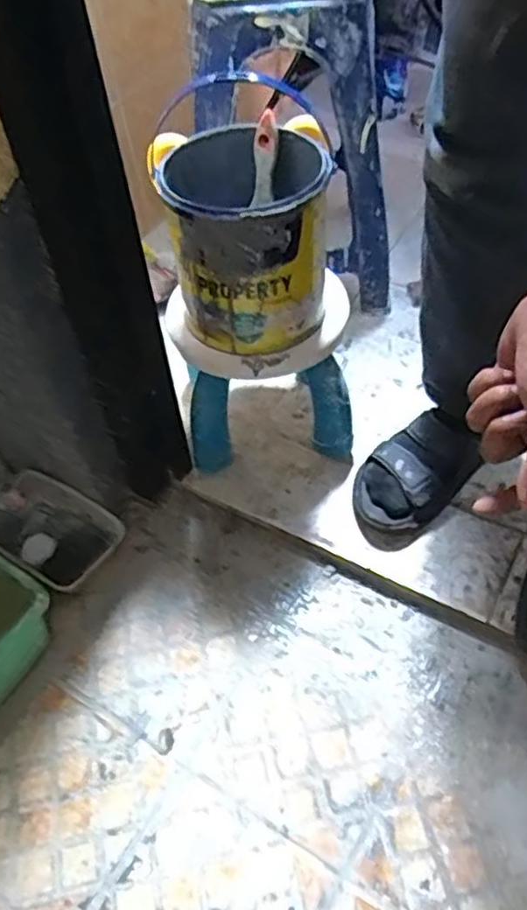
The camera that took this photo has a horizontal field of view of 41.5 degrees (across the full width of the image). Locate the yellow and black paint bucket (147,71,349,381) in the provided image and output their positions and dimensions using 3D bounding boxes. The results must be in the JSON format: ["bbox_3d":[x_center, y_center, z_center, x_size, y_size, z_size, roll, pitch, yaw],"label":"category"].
[{"bbox_3d":[-0.009,-0.237,0.812,0.190,0.216,0.193,-2,51,2],"label":"yellow and black paint bucket"}]

